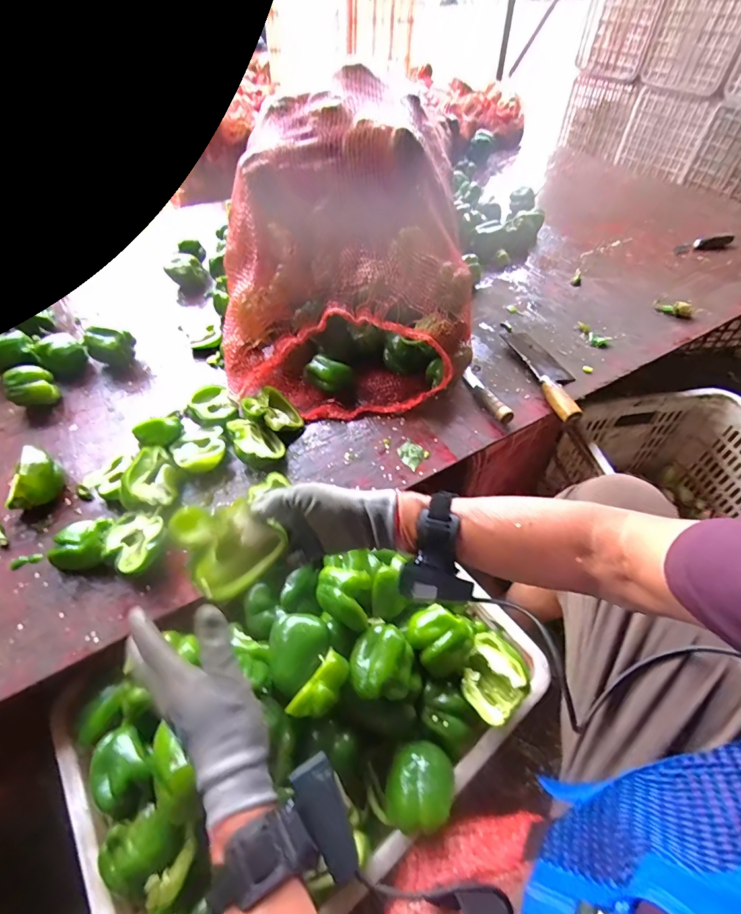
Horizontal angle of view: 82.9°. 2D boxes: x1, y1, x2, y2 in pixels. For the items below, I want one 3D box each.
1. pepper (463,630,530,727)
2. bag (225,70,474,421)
[{"bbox_3d":[0.138,0.251,0.479,0.074,0.048,0.074,-36,63,-24],"label":"pepper"},{"bbox_3d":[-0.047,-0.353,0.732,0.414,0.331,0.470,-6,50,-4],"label":"bag"}]

